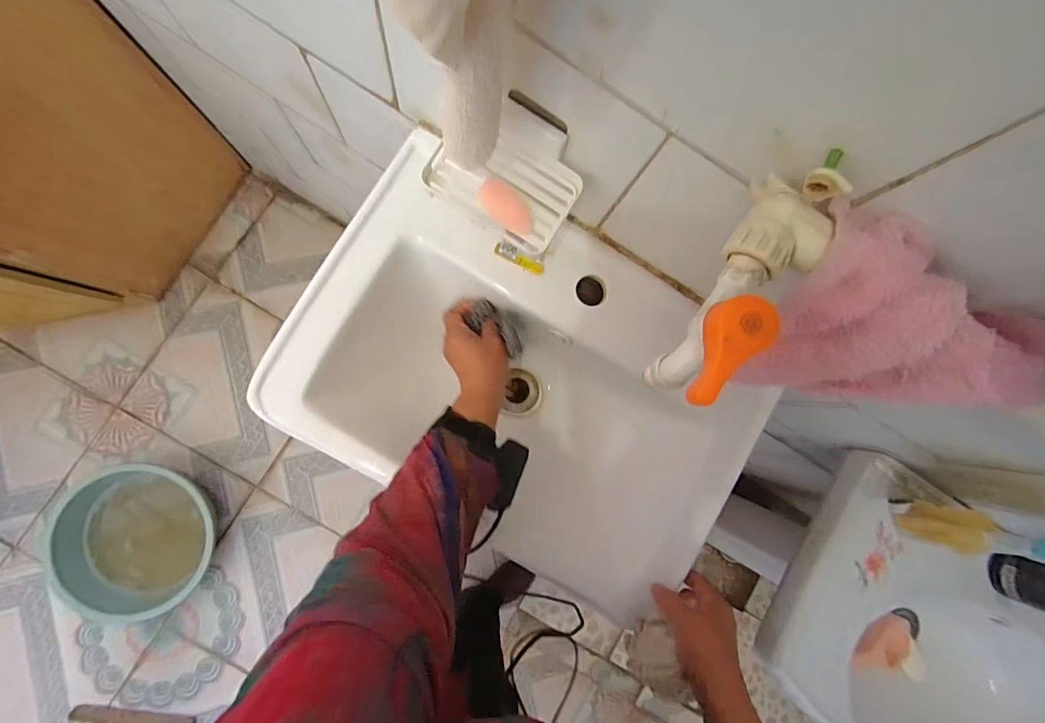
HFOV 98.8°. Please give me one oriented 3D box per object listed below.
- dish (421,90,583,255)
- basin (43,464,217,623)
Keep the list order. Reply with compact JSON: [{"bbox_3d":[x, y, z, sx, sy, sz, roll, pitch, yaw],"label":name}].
[{"bbox_3d":[-0.013,-0.165,0.389,0.131,0.058,0.092,30,83,-5],"label":"dish"},{"bbox_3d":[-0.946,0.450,1.080,0.343,0.108,0.367,0,86,-8],"label":"basin"}]

